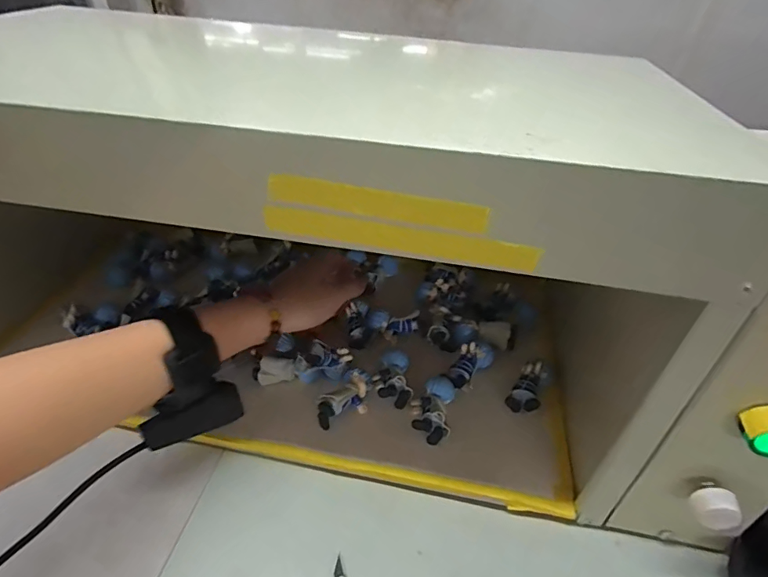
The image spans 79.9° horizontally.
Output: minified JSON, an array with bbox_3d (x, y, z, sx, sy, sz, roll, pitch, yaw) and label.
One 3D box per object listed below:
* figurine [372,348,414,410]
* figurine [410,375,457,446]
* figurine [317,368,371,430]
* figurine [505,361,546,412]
[{"bbox_3d":[0.008,0.084,0.432,0.033,0.026,0.056,0,38,-5],"label":"figurine"},{"bbox_3d":[0.043,0.106,0.411,0.035,0.026,0.063,11,39,10],"label":"figurine"},{"bbox_3d":[-0.032,0.096,0.408,0.029,0.025,0.062,23,42,23],"label":"figurine"},{"bbox_3d":[0.133,0.090,0.419,0.027,0.019,0.051,24,60,24],"label":"figurine"}]

